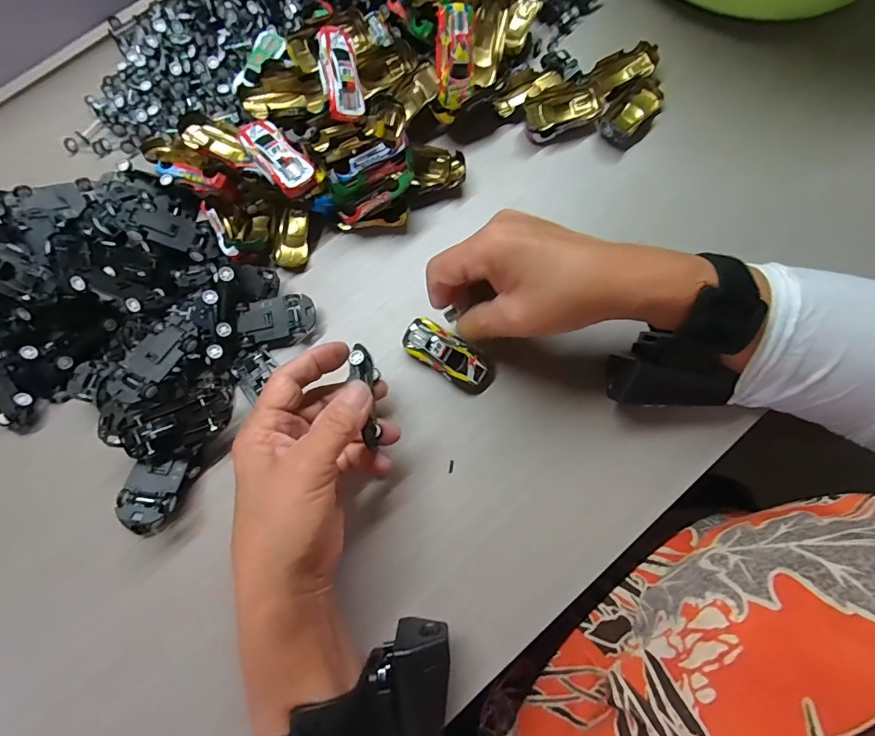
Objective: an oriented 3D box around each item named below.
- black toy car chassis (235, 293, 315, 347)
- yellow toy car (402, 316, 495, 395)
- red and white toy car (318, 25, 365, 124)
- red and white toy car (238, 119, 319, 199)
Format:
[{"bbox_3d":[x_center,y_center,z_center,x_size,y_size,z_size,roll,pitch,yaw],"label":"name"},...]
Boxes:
[{"bbox_3d":[-0.116,-0.034,0.319,0.054,0.018,0.030,-10,74,-1],"label":"black toy car chassis"},{"bbox_3d":[0.007,-0.009,0.305,0.068,0.017,0.027,34,78,10],"label":"yellow toy car"},{"bbox_3d":[-0.073,-0.219,0.324,0.028,0.017,0.062,-10,99,-2],"label":"red and white toy car"},{"bbox_3d":[-0.114,-0.150,0.310,0.029,0.016,0.060,-43,77,-9],"label":"red and white toy car"}]

